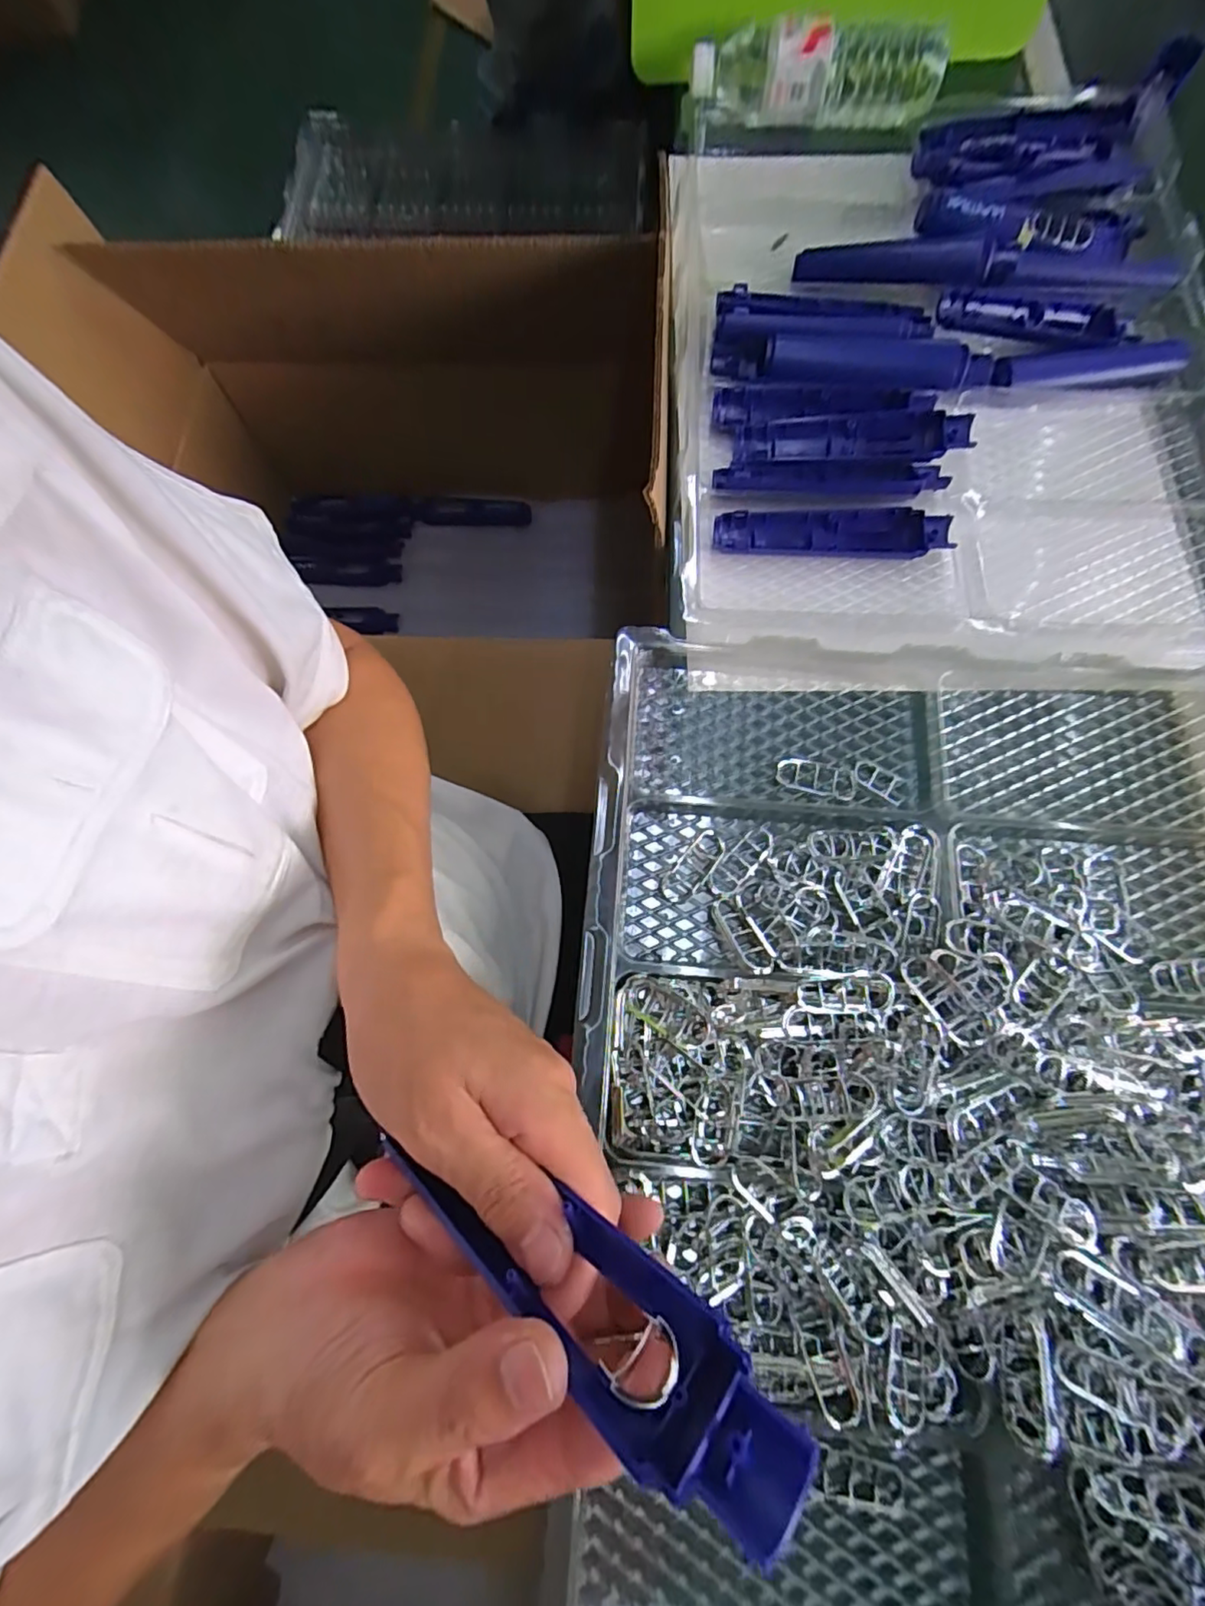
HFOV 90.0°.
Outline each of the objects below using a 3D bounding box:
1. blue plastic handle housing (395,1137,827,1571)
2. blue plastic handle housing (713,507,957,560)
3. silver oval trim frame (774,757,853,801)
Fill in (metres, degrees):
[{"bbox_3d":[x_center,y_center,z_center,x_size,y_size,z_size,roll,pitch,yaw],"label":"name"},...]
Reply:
[{"bbox_3d":[-0.012,0.149,0.189,0.151,0.028,0.033,13,72,35],"label":"blue plastic handle housing"},{"bbox_3d":[0.168,-0.201,0.446,0.167,0.017,0.034,4,74,2],"label":"blue plastic handle housing"},{"bbox_3d":[0.141,-0.017,0.398,0.051,0.005,0.023,15,75,5],"label":"silver oval trim frame"}]

